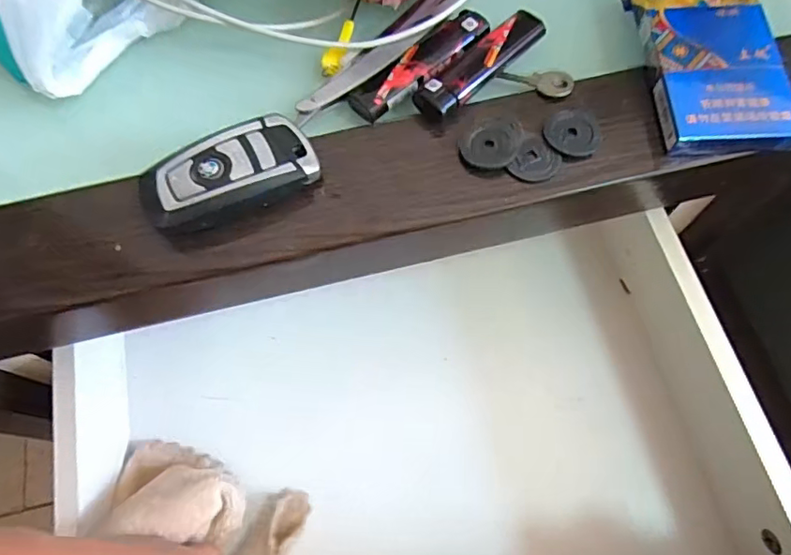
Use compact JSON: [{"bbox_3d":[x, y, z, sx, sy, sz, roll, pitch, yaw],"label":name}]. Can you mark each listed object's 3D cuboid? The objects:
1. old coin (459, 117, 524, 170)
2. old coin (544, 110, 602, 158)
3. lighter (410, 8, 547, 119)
[{"bbox_3d":[0.044,-0.062,0.249,0.027,0.004,0.028,9,68,6],"label":"old coin"},{"bbox_3d":[0.081,-0.066,0.251,0.025,0.004,0.028,13,69,7],"label":"old coin"},{"bbox_3d":[0.043,-0.106,0.265,0.020,0.009,0.080,40,74,16],"label":"lighter"}]

